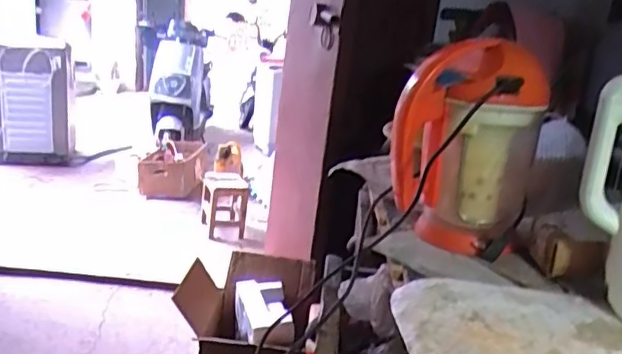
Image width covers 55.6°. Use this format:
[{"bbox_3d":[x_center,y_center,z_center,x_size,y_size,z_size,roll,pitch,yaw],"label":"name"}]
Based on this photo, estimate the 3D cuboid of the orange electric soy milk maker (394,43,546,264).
[{"bbox_3d":[0.224,-0.048,0.861,0.177,0.280,0.168,16,20,33],"label":"orange electric soy milk maker"}]

